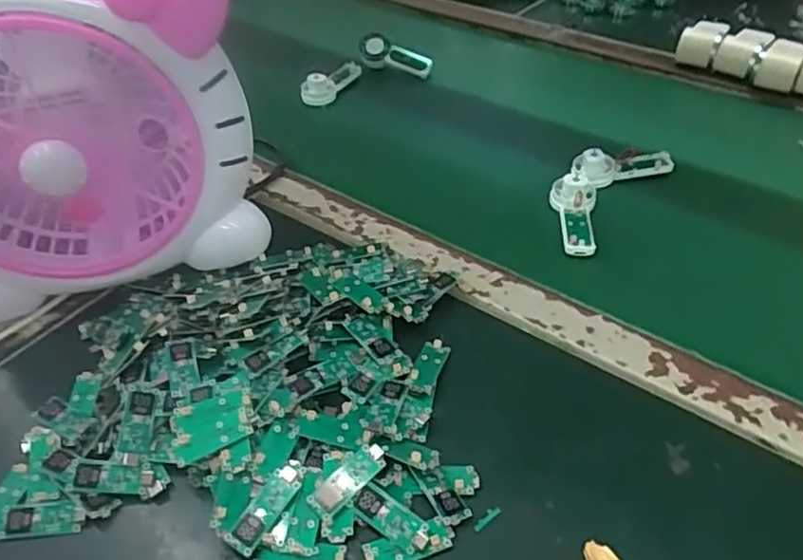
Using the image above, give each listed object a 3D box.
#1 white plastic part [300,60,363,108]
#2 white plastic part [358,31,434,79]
[{"bbox_3d":[-0.084,-0.240,0.775,0.018,0.039,0.098,26,53,27],"label":"white plastic part"},{"bbox_3d":[-0.007,-0.277,0.806,0.094,0.043,0.021,17,41,-12],"label":"white plastic part"}]

